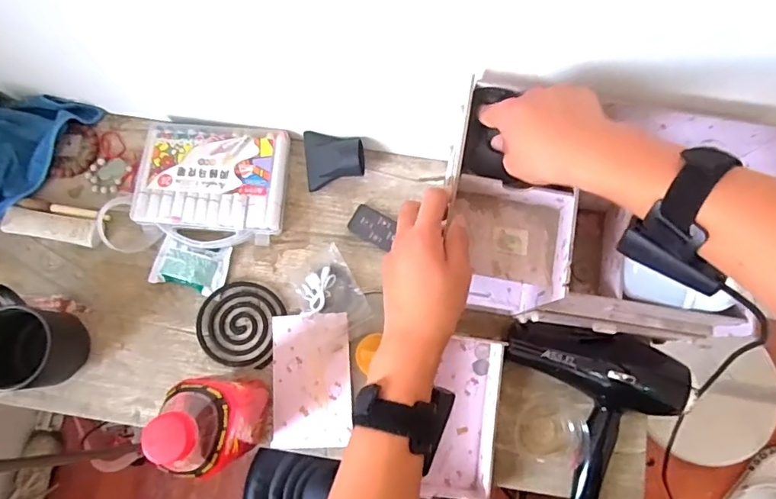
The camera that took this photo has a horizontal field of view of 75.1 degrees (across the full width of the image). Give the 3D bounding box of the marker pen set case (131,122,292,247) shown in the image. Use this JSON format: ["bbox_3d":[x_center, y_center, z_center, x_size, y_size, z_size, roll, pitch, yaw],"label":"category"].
[{"bbox_3d":[-0.231,-0.086,0.661,0.185,0.032,0.156,3,77,1],"label":"marker pen set case"}]

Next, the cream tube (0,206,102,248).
[{"bbox_3d":[-0.434,-0.029,0.659,0.128,0.019,0.035,10,77,2],"label":"cream tube"}]

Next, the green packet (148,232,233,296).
[{"bbox_3d":[-0.253,0.020,0.648,0.087,0.016,0.062,12,77,3],"label":"green packet"}]

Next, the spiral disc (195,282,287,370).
[{"bbox_3d":[-0.191,0.096,0.649,0.102,0.011,0.107,1,81,-4],"label":"spiral disc"}]

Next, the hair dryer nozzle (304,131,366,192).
[{"bbox_3d":[-0.072,-0.122,0.670,0.081,0.045,0.070,-7,77,-1],"label":"hair dryer nozzle"}]

